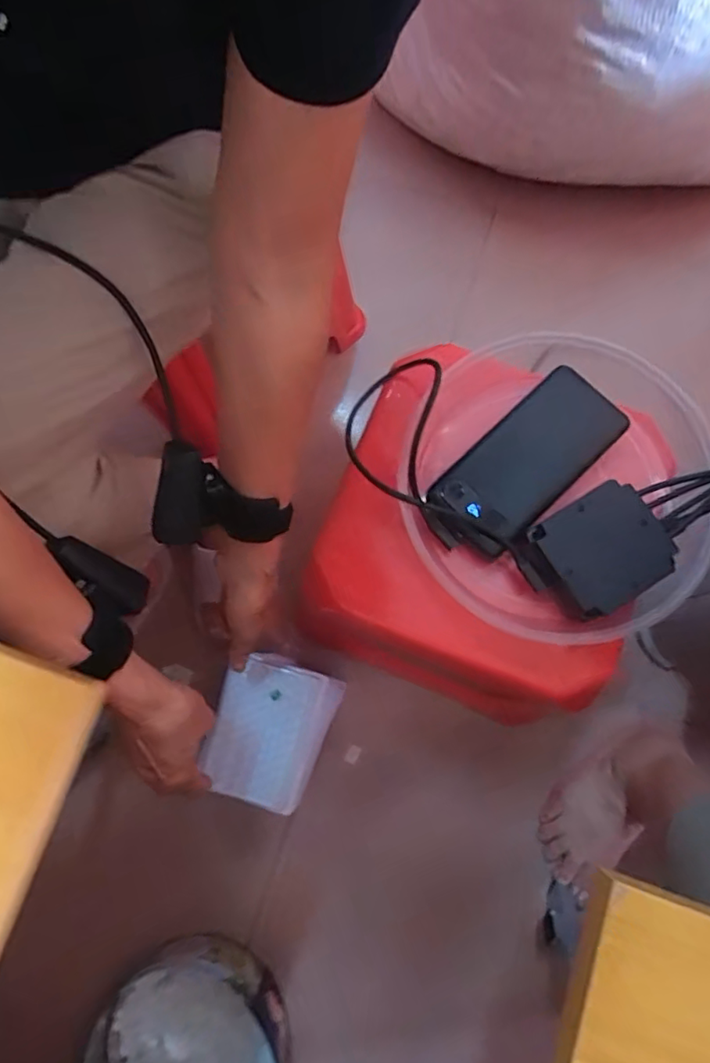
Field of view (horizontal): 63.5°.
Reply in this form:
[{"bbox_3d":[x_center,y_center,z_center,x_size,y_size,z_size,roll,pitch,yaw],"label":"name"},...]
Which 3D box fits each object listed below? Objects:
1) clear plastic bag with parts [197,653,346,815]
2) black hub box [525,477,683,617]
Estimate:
[{"bbox_3d":[-0.082,0.187,0.544,0.105,0.027,0.127,21,78,5],"label":"clear plastic bag with parts"},{"bbox_3d":[0.173,0.012,0.407,0.084,0.033,0.078,-31,78,-4],"label":"black hub box"}]

